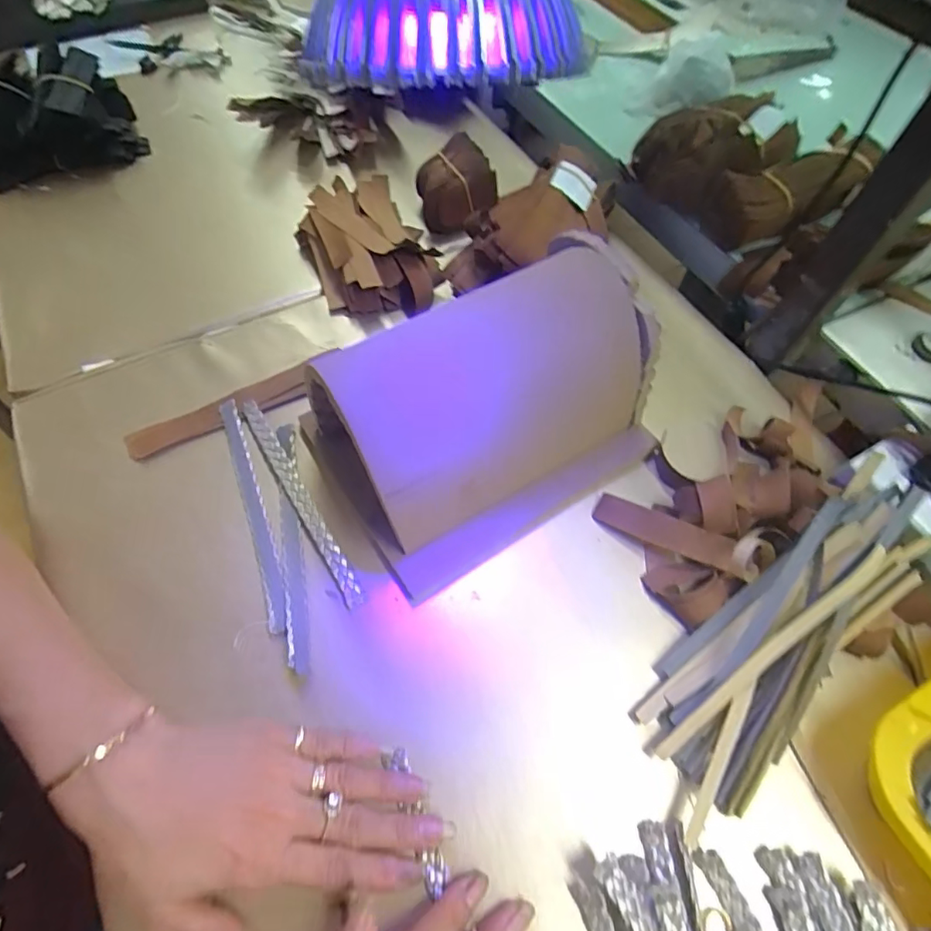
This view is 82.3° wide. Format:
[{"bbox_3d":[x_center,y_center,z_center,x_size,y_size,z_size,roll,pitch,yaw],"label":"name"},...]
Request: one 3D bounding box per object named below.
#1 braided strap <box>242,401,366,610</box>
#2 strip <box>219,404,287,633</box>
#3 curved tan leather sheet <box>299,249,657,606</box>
[{"bbox_3d":[-0.112,0.021,0.358,0.015,0.009,0.169,-29,64,-15],"label":"braided strap"},{"bbox_3d":[-0.142,0.027,0.354,0.014,0.008,0.172,-20,62,-11],"label":"strip"},{"bbox_3d":[0.016,-0.030,0.334,0.199,0.103,0.117,-30,65,-16],"label":"curved tan leather sheet"}]

